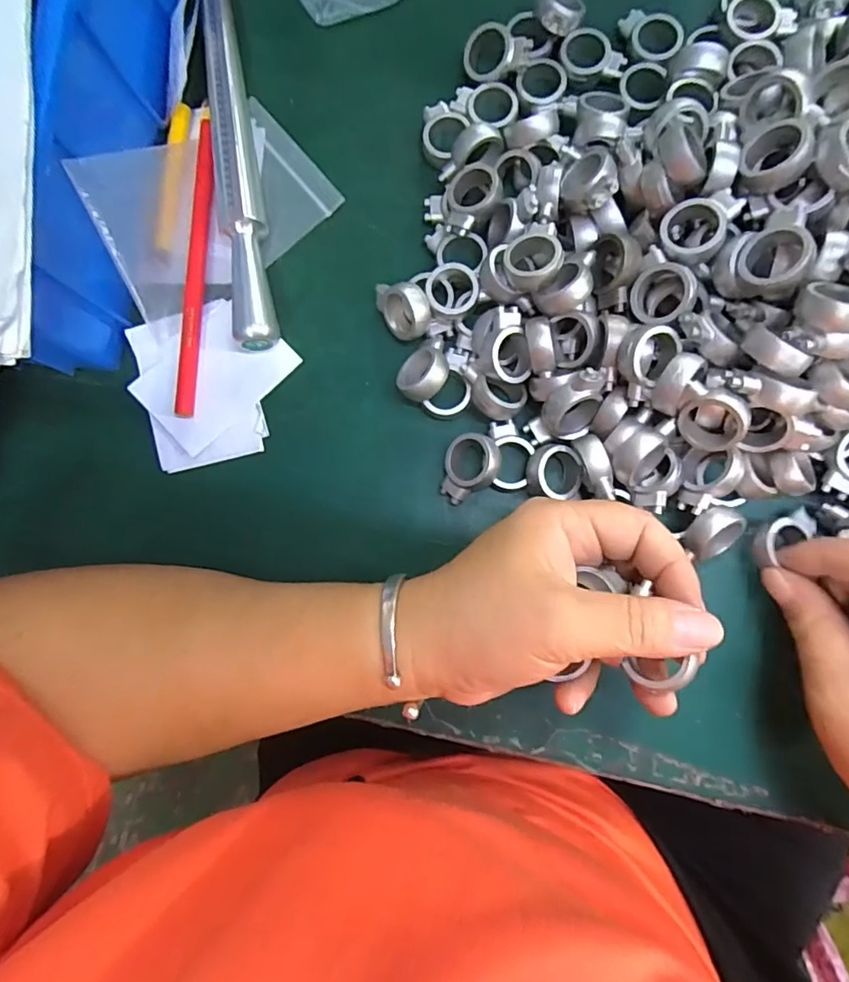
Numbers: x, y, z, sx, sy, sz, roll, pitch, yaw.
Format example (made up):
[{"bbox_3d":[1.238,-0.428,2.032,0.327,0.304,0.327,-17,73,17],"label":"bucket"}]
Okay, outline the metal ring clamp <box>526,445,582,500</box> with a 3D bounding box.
[{"bbox_3d":[0.059,-0.010,0.251,0.024,0.013,0.024,27,85,-14],"label":"metal ring clamp"}]

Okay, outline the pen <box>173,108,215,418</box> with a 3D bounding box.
[{"bbox_3d":[-0.116,-0.116,0.273,0.012,0.008,0.157,4,87,5],"label":"pen"}]

